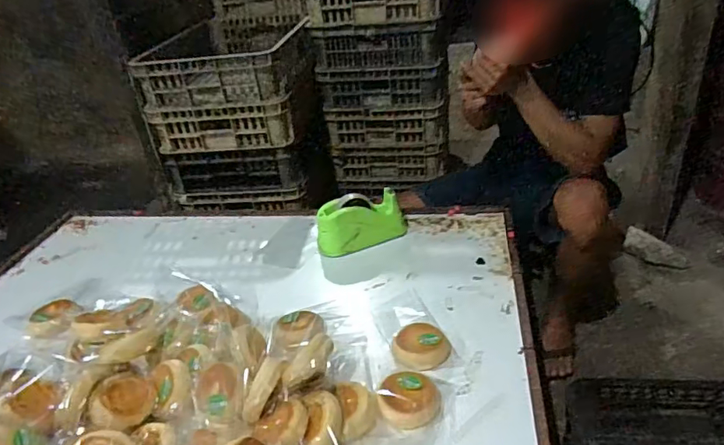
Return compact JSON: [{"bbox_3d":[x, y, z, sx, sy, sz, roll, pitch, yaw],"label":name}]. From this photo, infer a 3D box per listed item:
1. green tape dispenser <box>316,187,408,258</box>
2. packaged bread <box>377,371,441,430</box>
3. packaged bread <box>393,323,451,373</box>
[{"bbox_3d":[-0.001,-0.001,1.174,0.209,0.103,0.088,-12,33,-8],"label":"green tape dispenser"},{"bbox_3d":[0.068,0.266,0.768,0.092,0.042,0.081,-1,33,10],"label":"packaged bread"},{"bbox_3d":[0.098,0.205,0.875,0.094,0.043,0.088,-5,32,3],"label":"packaged bread"}]

